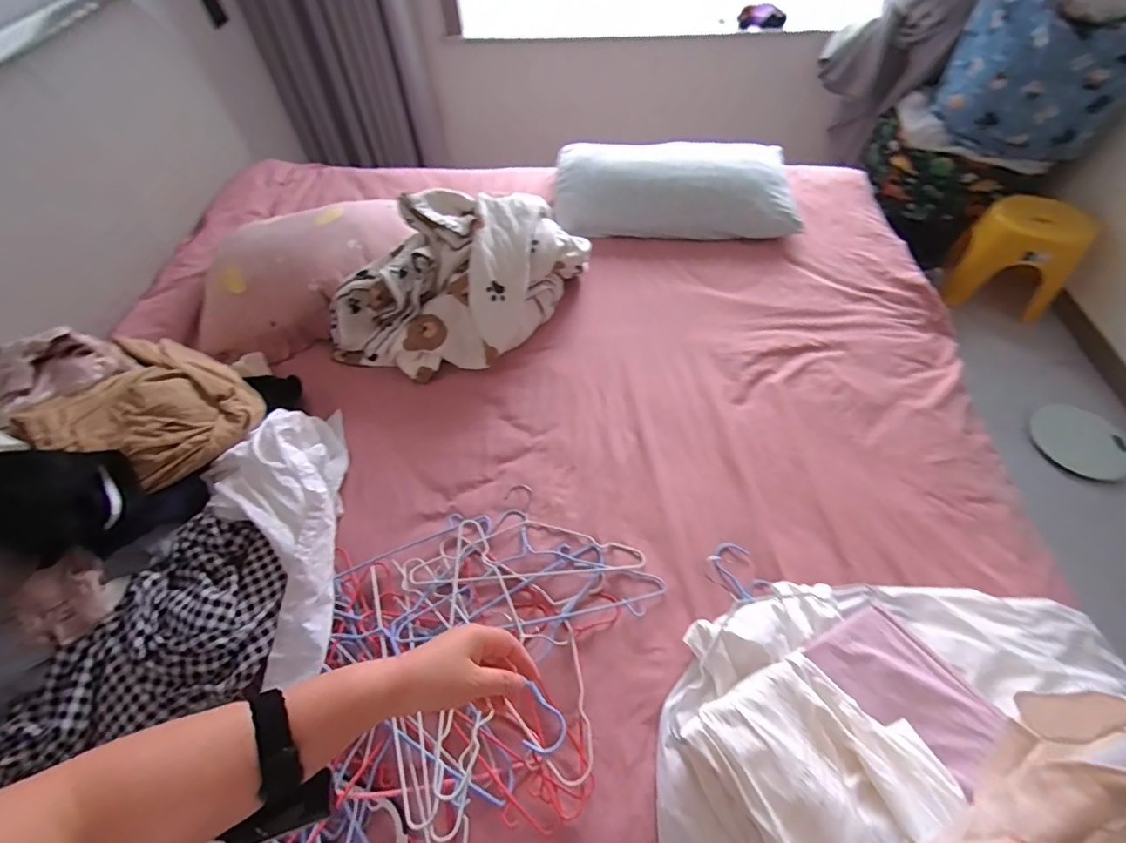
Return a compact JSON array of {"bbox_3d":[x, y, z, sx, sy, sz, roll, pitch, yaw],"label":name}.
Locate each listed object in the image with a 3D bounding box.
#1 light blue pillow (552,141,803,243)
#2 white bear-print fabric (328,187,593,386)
[{"bbox_3d":[0.304,-0.674,1.412,0.636,0.122,0.325,1,56,3],"label":"light blue pillow"},{"bbox_3d":[-0.244,-0.319,1.143,0.372,0.215,0.537,33,63,21],"label":"white bear-print fabric"}]

